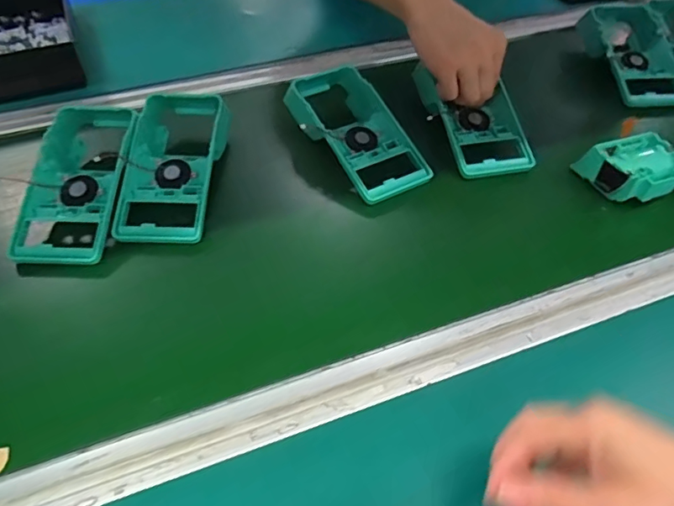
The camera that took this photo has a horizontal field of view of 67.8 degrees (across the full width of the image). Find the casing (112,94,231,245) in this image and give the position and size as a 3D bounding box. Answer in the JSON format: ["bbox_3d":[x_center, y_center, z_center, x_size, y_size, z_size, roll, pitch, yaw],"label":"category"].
[{"bbox_3d":[-0.158,-0.094,0.493,0.088,0.041,0.191,0,48,0],"label":"casing"}]

